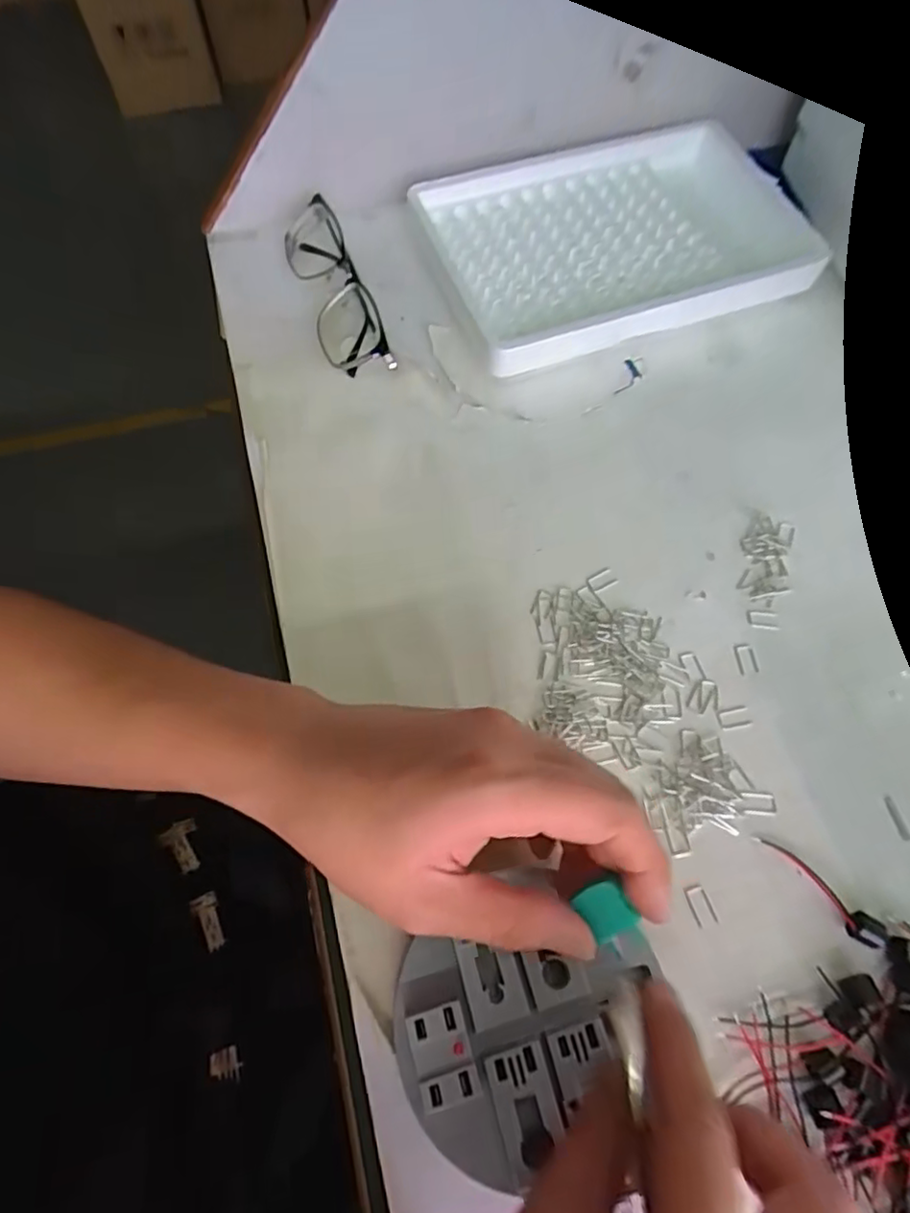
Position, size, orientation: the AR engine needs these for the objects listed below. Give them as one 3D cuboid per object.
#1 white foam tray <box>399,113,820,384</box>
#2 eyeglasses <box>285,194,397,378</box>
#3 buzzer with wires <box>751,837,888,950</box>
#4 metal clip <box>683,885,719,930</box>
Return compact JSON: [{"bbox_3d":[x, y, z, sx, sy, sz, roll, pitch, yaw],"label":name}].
[{"bbox_3d":[0.104,-0.249,0.422,0.242,0.035,0.169,-20,66,-10],"label":"white foam tray"},{"bbox_3d":[-0.078,-0.204,0.397,0.037,0.033,0.142,-18,66,-9],"label":"eyeglasses"},{"bbox_3d":[0.154,0.119,0.261,0.012,0.007,0.058,-40,71,-18],"label":"buzzer with wires"},{"bbox_3d":[0.104,0.126,0.261,0.010,0.004,0.016,-16,66,-8],"label":"metal clip"}]

